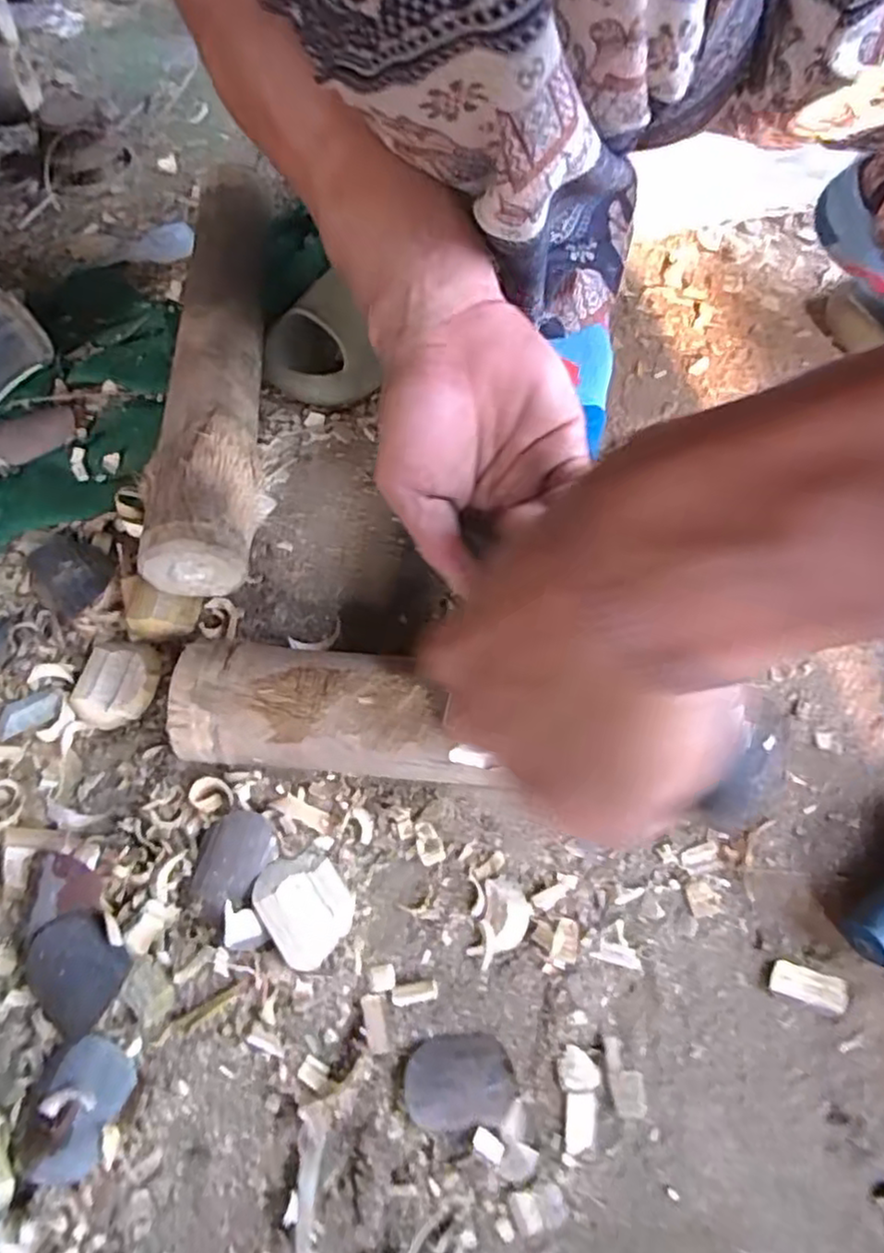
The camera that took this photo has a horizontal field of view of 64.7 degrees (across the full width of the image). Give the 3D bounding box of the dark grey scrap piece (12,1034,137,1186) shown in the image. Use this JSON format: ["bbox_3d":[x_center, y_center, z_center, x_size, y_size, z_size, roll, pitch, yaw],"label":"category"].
[{"bbox_3d":[-0.180,0.232,0.336,0.044,0.015,0.059,18,63,11],"label":"dark grey scrap piece"}]

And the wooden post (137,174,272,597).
[{"bbox_3d":[-0.163,-0.187,0.518,0.063,0.079,0.362,-5,63,-1],"label":"wooden post"}]

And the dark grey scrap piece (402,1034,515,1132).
[{"bbox_3d":[0.008,0.222,0.339,0.051,0.012,0.037,-5,61,-2],"label":"dark grey scrap piece"}]

